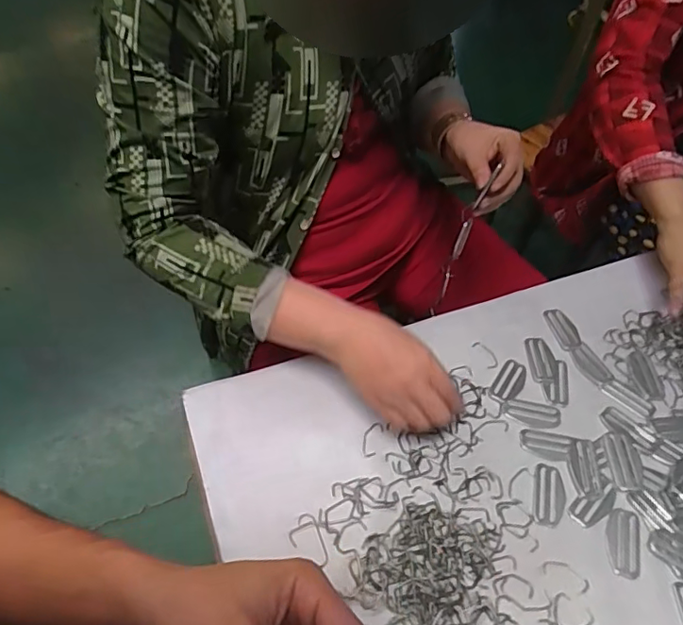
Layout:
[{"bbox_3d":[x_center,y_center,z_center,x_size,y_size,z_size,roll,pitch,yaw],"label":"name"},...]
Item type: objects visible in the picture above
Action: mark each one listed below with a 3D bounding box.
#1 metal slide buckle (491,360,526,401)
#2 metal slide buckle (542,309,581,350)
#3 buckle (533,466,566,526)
[{"bbox_3d":[0.184,0.074,0.585,0.026,0.004,0.055,30,54,18],"label":"metal slide buckle"},{"bbox_3d":[0.260,0.019,0.628,0.031,0.004,0.057,-7,52,-11],"label":"metal slide buckle"},{"bbox_3d":[0.196,0.172,0.507,0.028,0.004,0.059,14,51,6],"label":"buckle"}]

